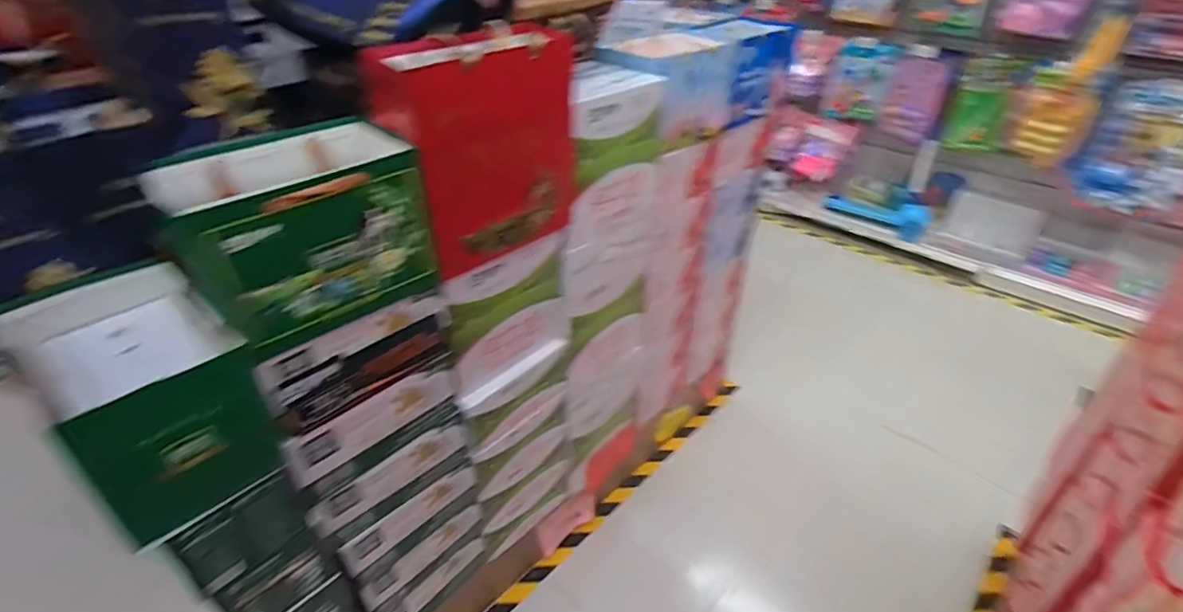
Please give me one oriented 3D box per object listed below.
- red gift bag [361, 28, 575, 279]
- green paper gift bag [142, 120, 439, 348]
[{"bbox_3d":[-0.175,-0.248,0.895,0.141,0.309,0.300,29,45,34],"label":"red gift bag"},{"bbox_3d":[-0.402,-0.113,0.780,0.302,0.194,0.236,-26,44,-31],"label":"green paper gift bag"}]

